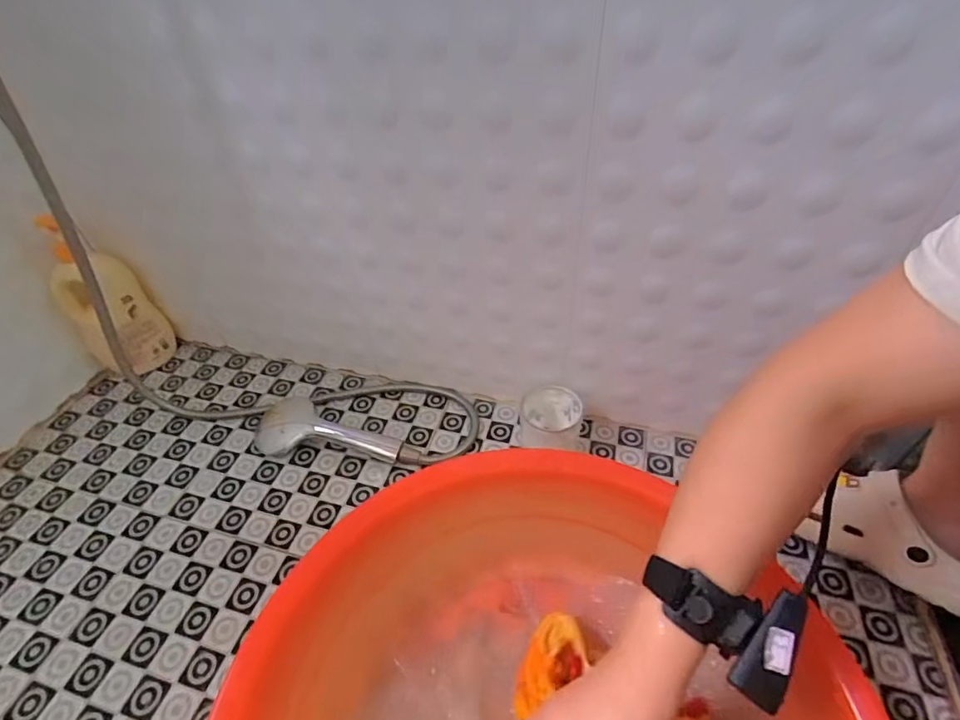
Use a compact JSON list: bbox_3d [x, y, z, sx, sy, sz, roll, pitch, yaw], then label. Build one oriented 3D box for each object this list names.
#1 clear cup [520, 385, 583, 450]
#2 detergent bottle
[{"bbox_3d":[0.093,0.087,0.619,0.075,0.080,0.067,20,49,20],"label":"clear cup"},{"bbox_3d":[-0.544,-0.080,0.690,0.084,0.236,0.088,11,45,14],"label":"detergent bottle"}]

